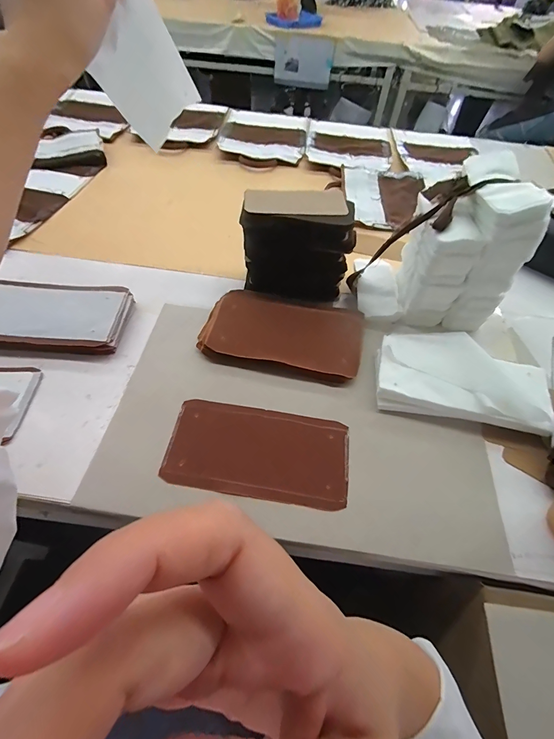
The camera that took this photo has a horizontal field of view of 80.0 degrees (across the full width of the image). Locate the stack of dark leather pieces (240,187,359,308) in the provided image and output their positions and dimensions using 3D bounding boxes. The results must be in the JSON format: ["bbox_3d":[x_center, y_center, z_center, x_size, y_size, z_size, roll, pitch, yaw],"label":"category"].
[{"bbox_3d":[0.036,-0.217,0.591,0.183,0.168,0.082,7,58,2],"label":"stack of dark leather pieces"}]

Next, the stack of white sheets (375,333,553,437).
[{"bbox_3d":[0.289,0.009,0.529,0.253,0.044,0.158,12,58,5],"label":"stack of white sheets"}]

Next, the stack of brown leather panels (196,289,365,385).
[{"bbox_3d":[0.010,-0.068,0.576,0.267,0.034,0.155,12,58,5],"label":"stack of brown leather panels"}]

